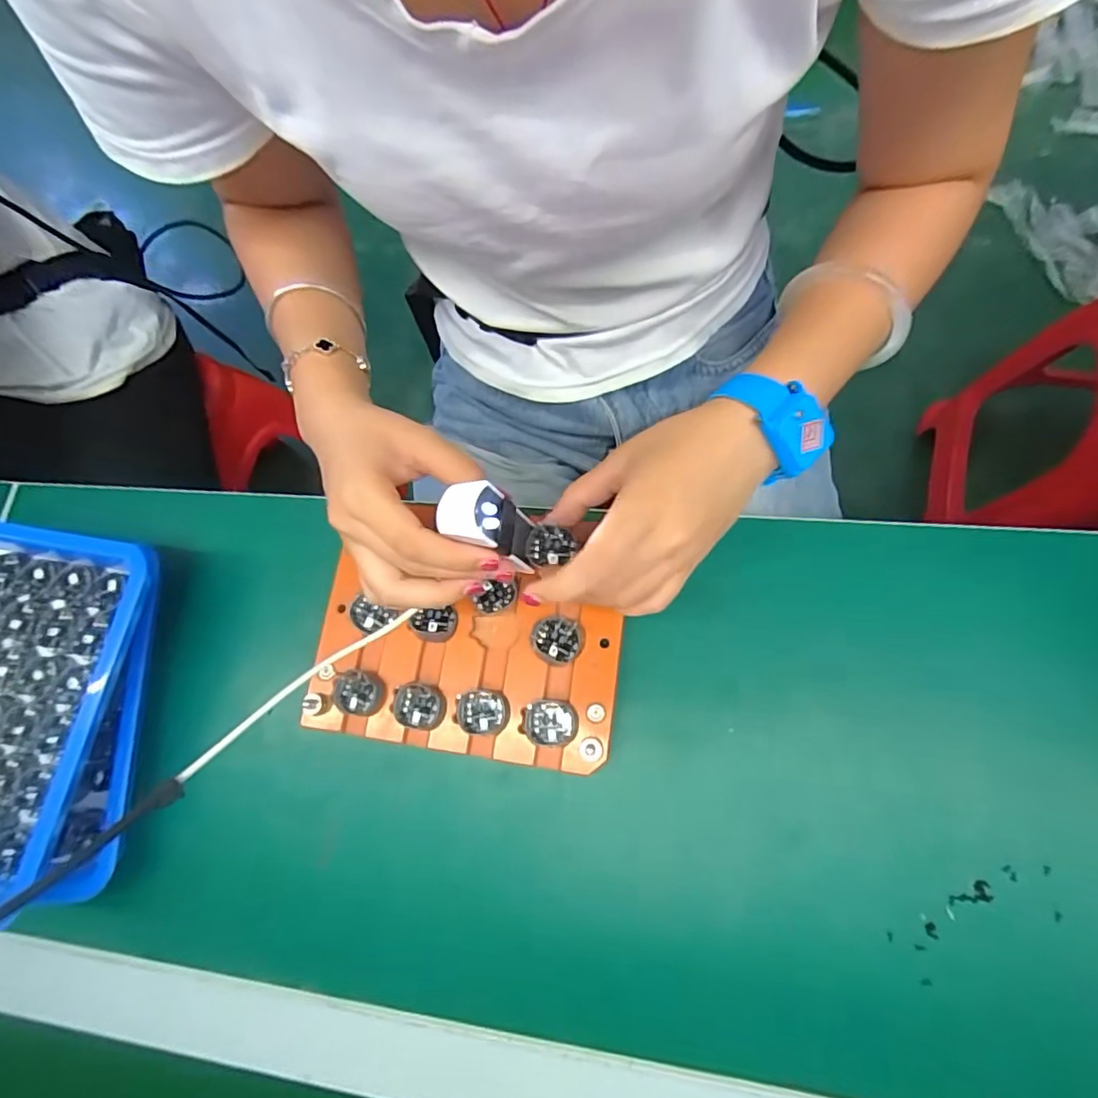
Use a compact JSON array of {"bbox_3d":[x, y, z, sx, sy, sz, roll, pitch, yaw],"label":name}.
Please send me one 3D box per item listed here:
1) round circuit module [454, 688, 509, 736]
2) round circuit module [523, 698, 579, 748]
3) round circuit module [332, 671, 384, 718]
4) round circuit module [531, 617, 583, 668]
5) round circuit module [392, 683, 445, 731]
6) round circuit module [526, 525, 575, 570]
[{"bbox_3d":[-0.039,0.096,0.333,0.031,0.009,0.026,3,72,2],"label":"round circuit module"},{"bbox_3d":[0.001,0.100,0.326,0.030,0.009,0.026,3,72,2],"label":"round circuit module"},{"bbox_3d":[-0.117,0.088,0.344,0.030,0.012,0.026,2,72,2],"label":"round circuit module"},{"bbox_3d":[0.005,0.055,0.339,0.030,0.010,0.028,0,72,1],"label":"round circuit module"},{"bbox_3d":[-0.078,0.093,0.338,0.030,0.007,0.026,5,72,3],"label":"round circuit module"},{"bbox_3d":[0.000,-0.001,0.318,0.026,0.006,0.022,-11,72,-2],"label":"round circuit module"}]

